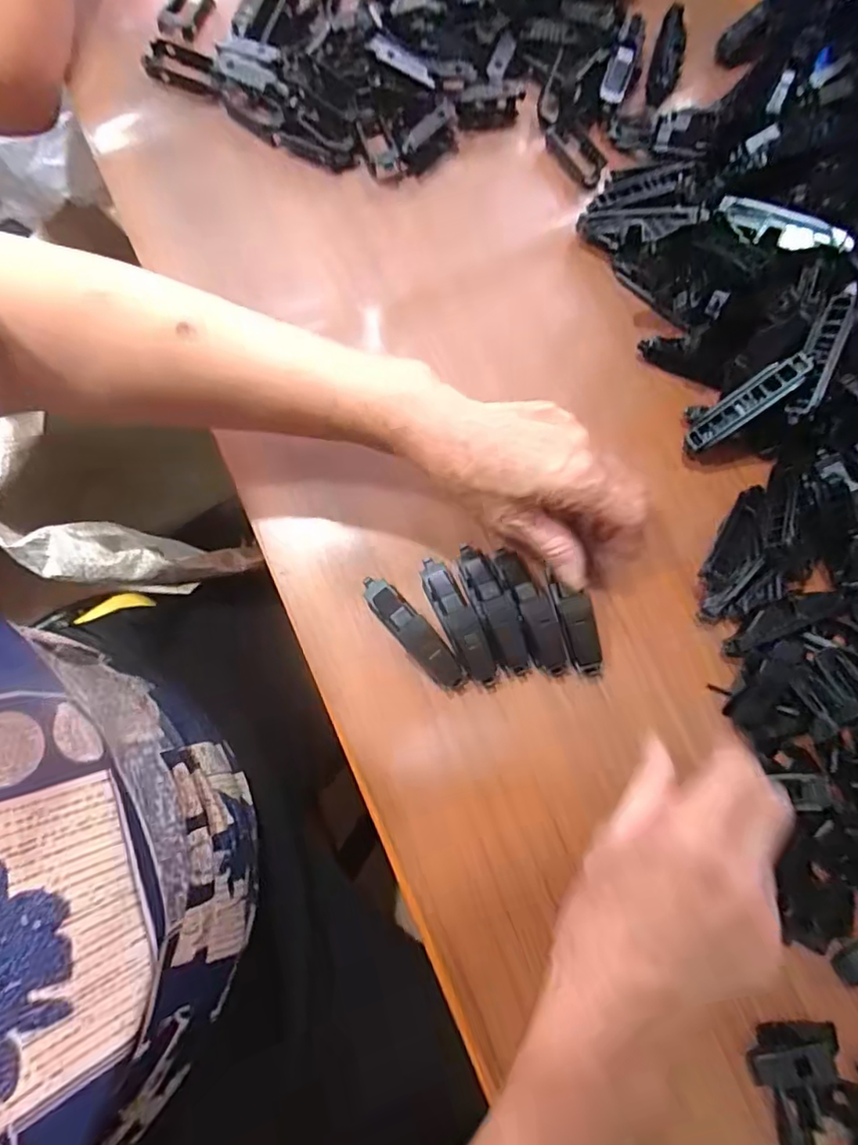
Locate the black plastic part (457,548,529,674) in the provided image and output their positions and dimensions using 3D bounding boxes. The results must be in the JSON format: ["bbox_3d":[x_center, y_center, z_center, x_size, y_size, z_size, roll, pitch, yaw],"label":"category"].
[{"bbox_3d":[0.038,0.022,0.354,0.021,0.023,0.082,-21,81,-5],"label":"black plastic part"}]

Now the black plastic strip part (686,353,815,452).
[{"bbox_3d":[0.191,-0.102,0.361,0.076,0.012,0.018,-38,81,31],"label":"black plastic strip part"}]

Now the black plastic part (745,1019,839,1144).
[{"bbox_3d":[0.195,0.271,0.311,0.046,0.020,0.058,-5,80,-2],"label":"black plastic part"}]

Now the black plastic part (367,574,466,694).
[{"bbox_3d":[-0.008,0.035,0.352,0.019,0.020,0.081,-44,83,-8],"label":"black plastic part"}]

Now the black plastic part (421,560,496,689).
[{"bbox_3d":[0.017,0.030,0.352,0.018,0.023,0.083,-24,81,-6],"label":"black plastic part"}]

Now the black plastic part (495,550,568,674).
[{"bbox_3d":[0.060,0.024,0.355,0.021,0.025,0.080,-24,81,-6],"label":"black plastic part"}]

